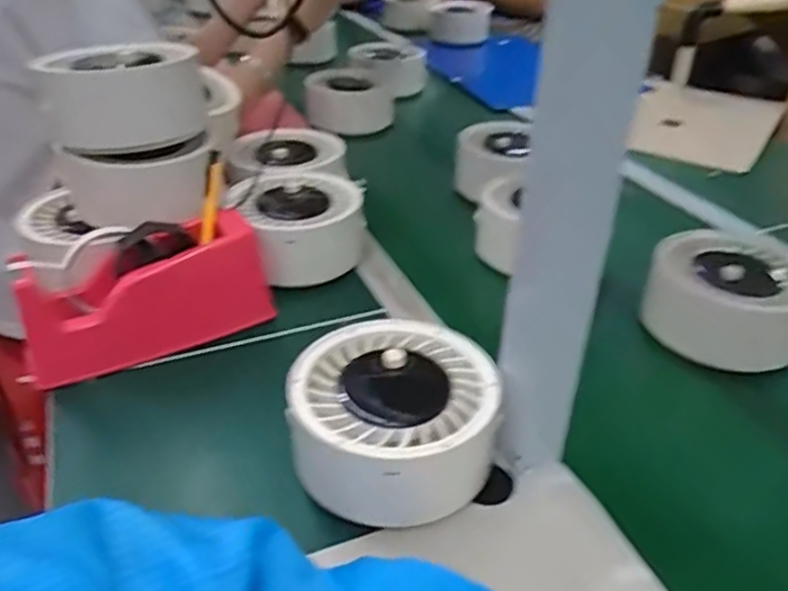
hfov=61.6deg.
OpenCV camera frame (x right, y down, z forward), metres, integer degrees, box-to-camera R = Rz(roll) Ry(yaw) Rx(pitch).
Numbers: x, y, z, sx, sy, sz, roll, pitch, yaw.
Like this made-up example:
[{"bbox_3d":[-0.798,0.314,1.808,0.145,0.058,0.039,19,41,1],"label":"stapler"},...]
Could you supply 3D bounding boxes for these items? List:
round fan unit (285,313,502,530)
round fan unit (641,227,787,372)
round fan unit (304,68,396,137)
[{"bbox_3d":[0.003,0.082,0.463,0.134,0.063,0.143,1,33,0],"label":"round fan unit"},{"bbox_3d":[0.310,0.006,0.623,0.136,0.086,0.127,1,33,0],"label":"round fan unit"},{"bbox_3d":[-0.069,-0.310,1.061,0.137,0.072,0.116,-1,33,-2],"label":"round fan unit"}]

